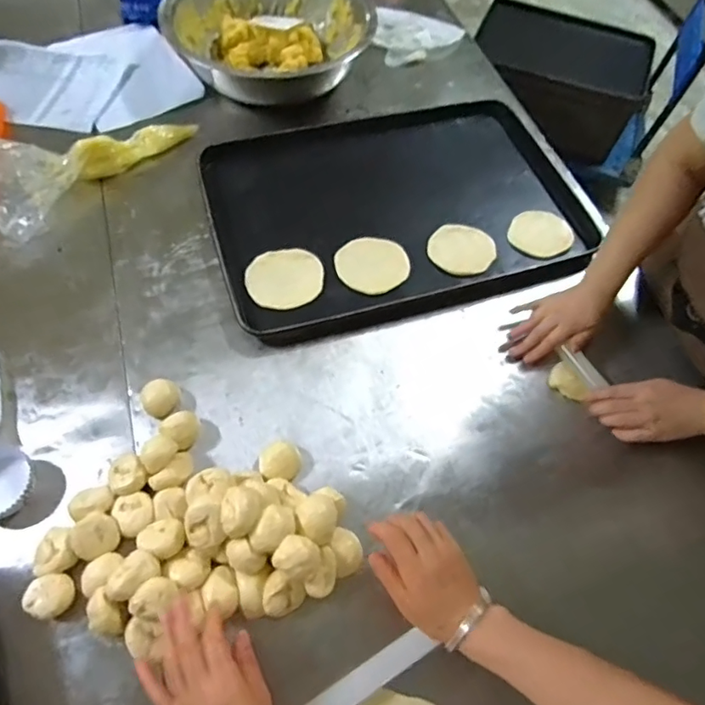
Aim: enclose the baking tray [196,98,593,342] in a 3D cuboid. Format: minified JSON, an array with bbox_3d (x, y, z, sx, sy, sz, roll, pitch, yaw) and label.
[{"bbox_3d":[0.070,-0.251,0.892,0.585,0.050,0.415,-14,62,-8],"label":"baking tray"}]

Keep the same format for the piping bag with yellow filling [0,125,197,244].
[{"bbox_3d":[-0.443,-0.329,0.848,0.160,0.084,0.366,41,65,18],"label":"piping bag with yellow filling"}]

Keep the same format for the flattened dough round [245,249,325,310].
[{"bbox_3d":[-0.102,-0.113,0.791,0.114,0.010,0.096,-10,61,-10],"label":"flattened dough round"}]

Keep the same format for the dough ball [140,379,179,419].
[{"bbox_3d":[-0.249,0.063,0.685,0.045,0.034,0.045,2,60,-3],"label":"dough ball"}]

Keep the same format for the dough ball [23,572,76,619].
[{"bbox_3d":[-0.320,0.260,0.560,0.044,0.034,0.042,2,60,-3],"label":"dough ball"}]

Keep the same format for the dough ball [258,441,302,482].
[{"bbox_3d":[-0.089,0.136,0.652,0.049,0.030,0.043,3,60,-2],"label":"dough ball"}]

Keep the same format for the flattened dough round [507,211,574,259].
[{"bbox_3d":[0.312,-0.194,0.859,0.101,0.009,0.091,16,60,5],"label":"flattened dough round"}]

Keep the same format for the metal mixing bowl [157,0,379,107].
[{"bbox_3d":[-0.163,-0.618,1.014,0.346,0.108,0.346,2,60,-3],"label":"metal mixing bowl"}]

